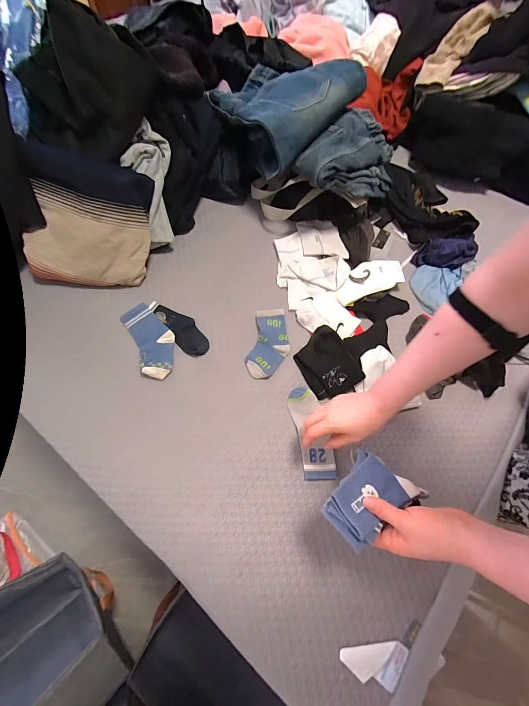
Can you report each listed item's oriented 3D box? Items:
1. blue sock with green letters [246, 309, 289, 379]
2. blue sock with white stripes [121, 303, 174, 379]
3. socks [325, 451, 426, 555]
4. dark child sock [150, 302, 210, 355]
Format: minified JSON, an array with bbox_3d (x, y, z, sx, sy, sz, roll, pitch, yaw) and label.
[{"bbox_3d":[0.013,-0.024,0.641,0.082,0.014,0.163,12,70,2],"label":"blue sock with green letters"},{"bbox_3d":[-0.234,-0.025,0.616,0.080,0.025,0.169,-26,73,-11],"label":"blue sock with white stripes"},{"bbox_3d":[0.145,0.193,0.400,0.131,0.030,0.082,-37,59,-26],"label":"socks"},{"bbox_3d":[-0.180,-0.055,0.639,0.057,0.023,0.160,-37,75,-14],"label":"dark child sock"}]

